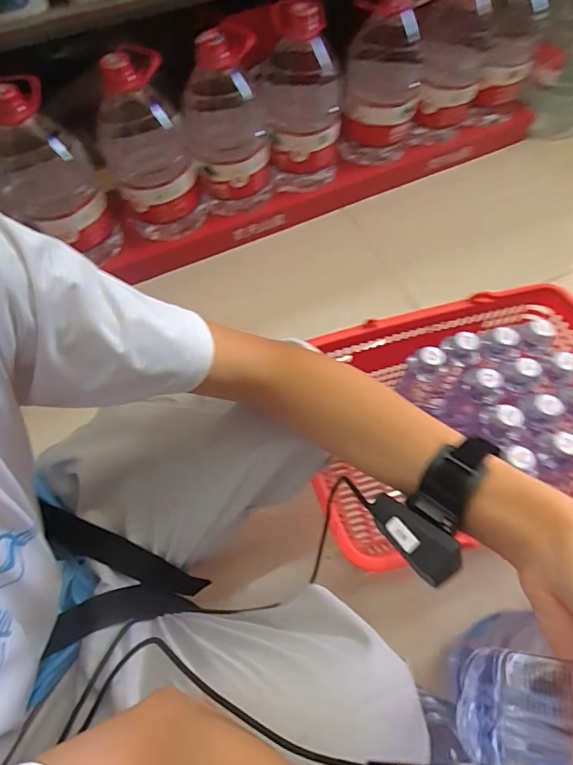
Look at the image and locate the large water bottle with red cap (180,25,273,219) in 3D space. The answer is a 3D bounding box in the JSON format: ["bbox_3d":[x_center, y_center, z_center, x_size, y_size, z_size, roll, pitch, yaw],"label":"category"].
[{"bbox_3d":[-0.120,-0.506,0.940,0.168,0.340,0.137,-8,63,-4],"label":"large water bottle with red cap"}]

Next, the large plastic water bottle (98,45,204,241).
[{"bbox_3d":[-0.264,-0.444,0.905,0.152,0.359,0.150,-15,64,-7],"label":"large plastic water bottle"}]

